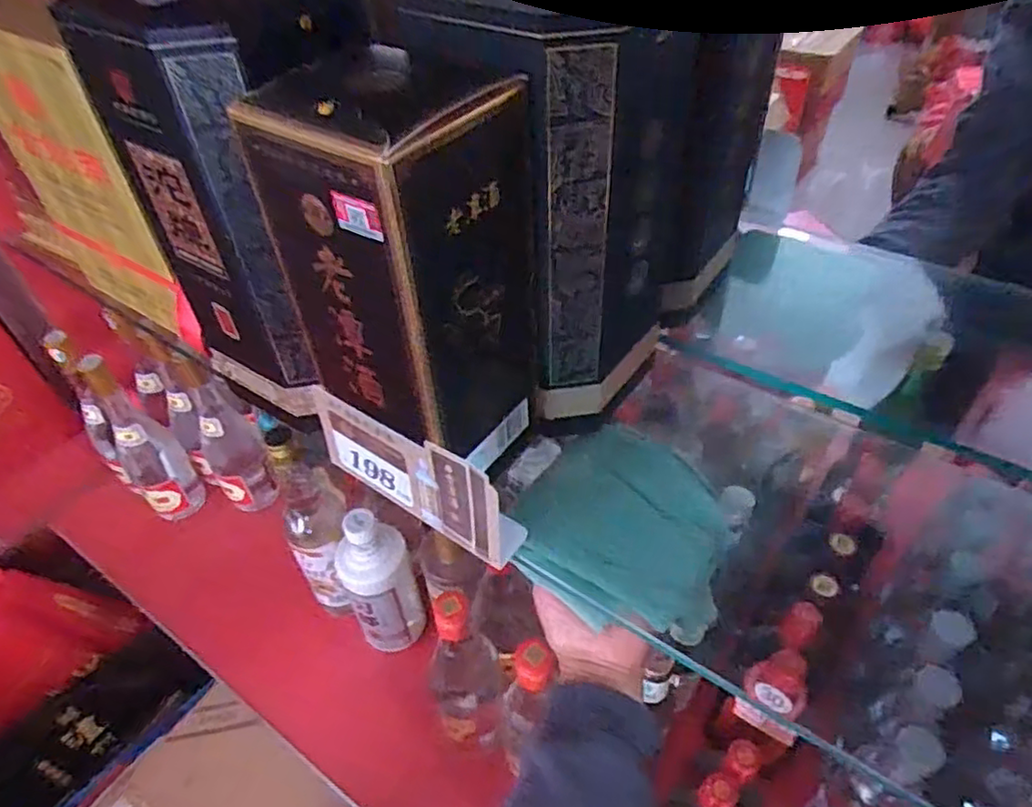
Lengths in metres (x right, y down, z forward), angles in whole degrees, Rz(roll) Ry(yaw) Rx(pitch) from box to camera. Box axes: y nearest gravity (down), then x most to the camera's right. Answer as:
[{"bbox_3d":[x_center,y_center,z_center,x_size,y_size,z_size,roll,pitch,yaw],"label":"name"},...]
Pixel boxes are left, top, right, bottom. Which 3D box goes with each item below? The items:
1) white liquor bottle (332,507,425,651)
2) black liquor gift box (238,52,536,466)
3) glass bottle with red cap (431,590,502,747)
[{"bbox_3d":[-0.146,0.195,0.712,0.075,0.205,0.060,-16,47,-12],"label":"white liquor bottle"},{"bbox_3d":[-0.062,-0.070,0.391,0.116,0.221,0.110,27,53,26],"label":"black liquor gift box"},{"bbox_3d":[-0.047,0.244,0.615,0.057,0.200,0.074,-7,46,-3],"label":"glass bottle with red cap"}]

